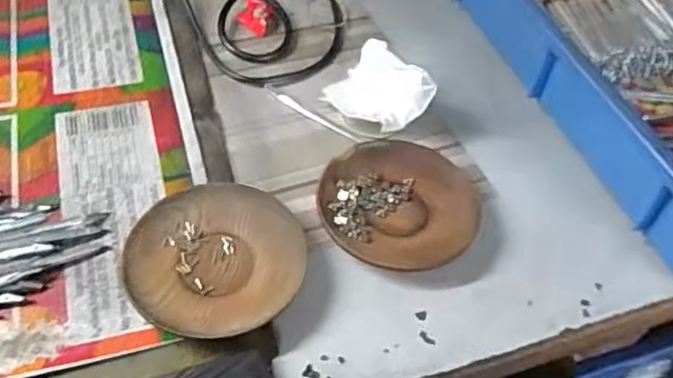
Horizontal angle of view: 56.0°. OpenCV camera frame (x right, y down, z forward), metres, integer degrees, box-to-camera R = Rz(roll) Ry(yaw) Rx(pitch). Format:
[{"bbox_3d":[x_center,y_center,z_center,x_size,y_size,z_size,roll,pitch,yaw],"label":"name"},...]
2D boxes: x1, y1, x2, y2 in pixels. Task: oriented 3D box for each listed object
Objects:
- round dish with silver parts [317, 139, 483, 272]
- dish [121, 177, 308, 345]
[{"bbox_3d":[0.046,0.010,0.469,0.115,0.016,0.106,3,51,-4],"label":"round dish with silver parts"},{"bbox_3d":[-0.079,0.042,0.423,0.112,0.013,0.122,3,51,-4],"label":"dish"}]

